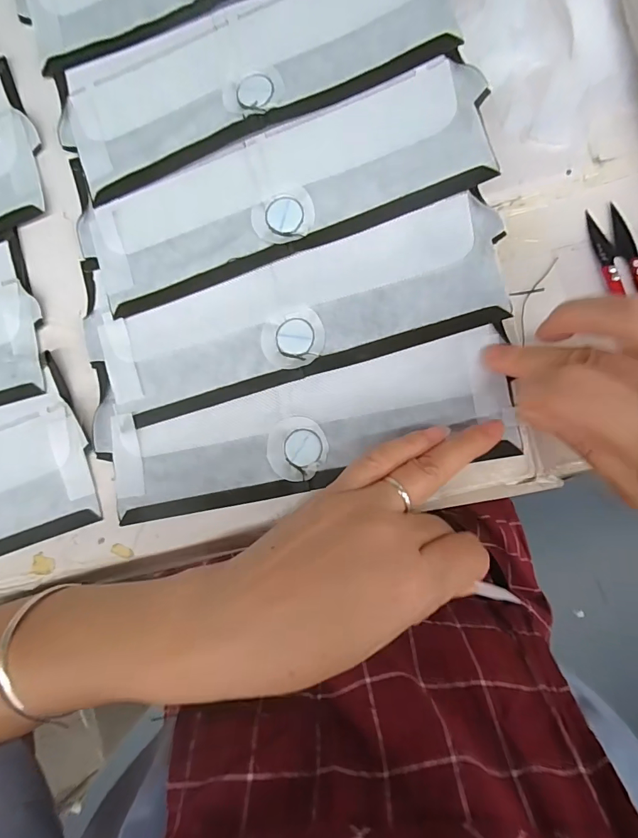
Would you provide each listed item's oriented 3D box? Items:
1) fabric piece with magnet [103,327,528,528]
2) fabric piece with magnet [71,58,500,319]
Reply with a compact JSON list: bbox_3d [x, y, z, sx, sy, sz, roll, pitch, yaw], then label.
[{"bbox_3d":[-0.009,0.012,0.238,0.229,0.005,0.066,-16,87,6],"label":"fabric piece with magnet"},{"bbox_3d":[-0.025,-0.131,0.239,0.235,0.008,0.074,-17,87,5],"label":"fabric piece with magnet"}]

